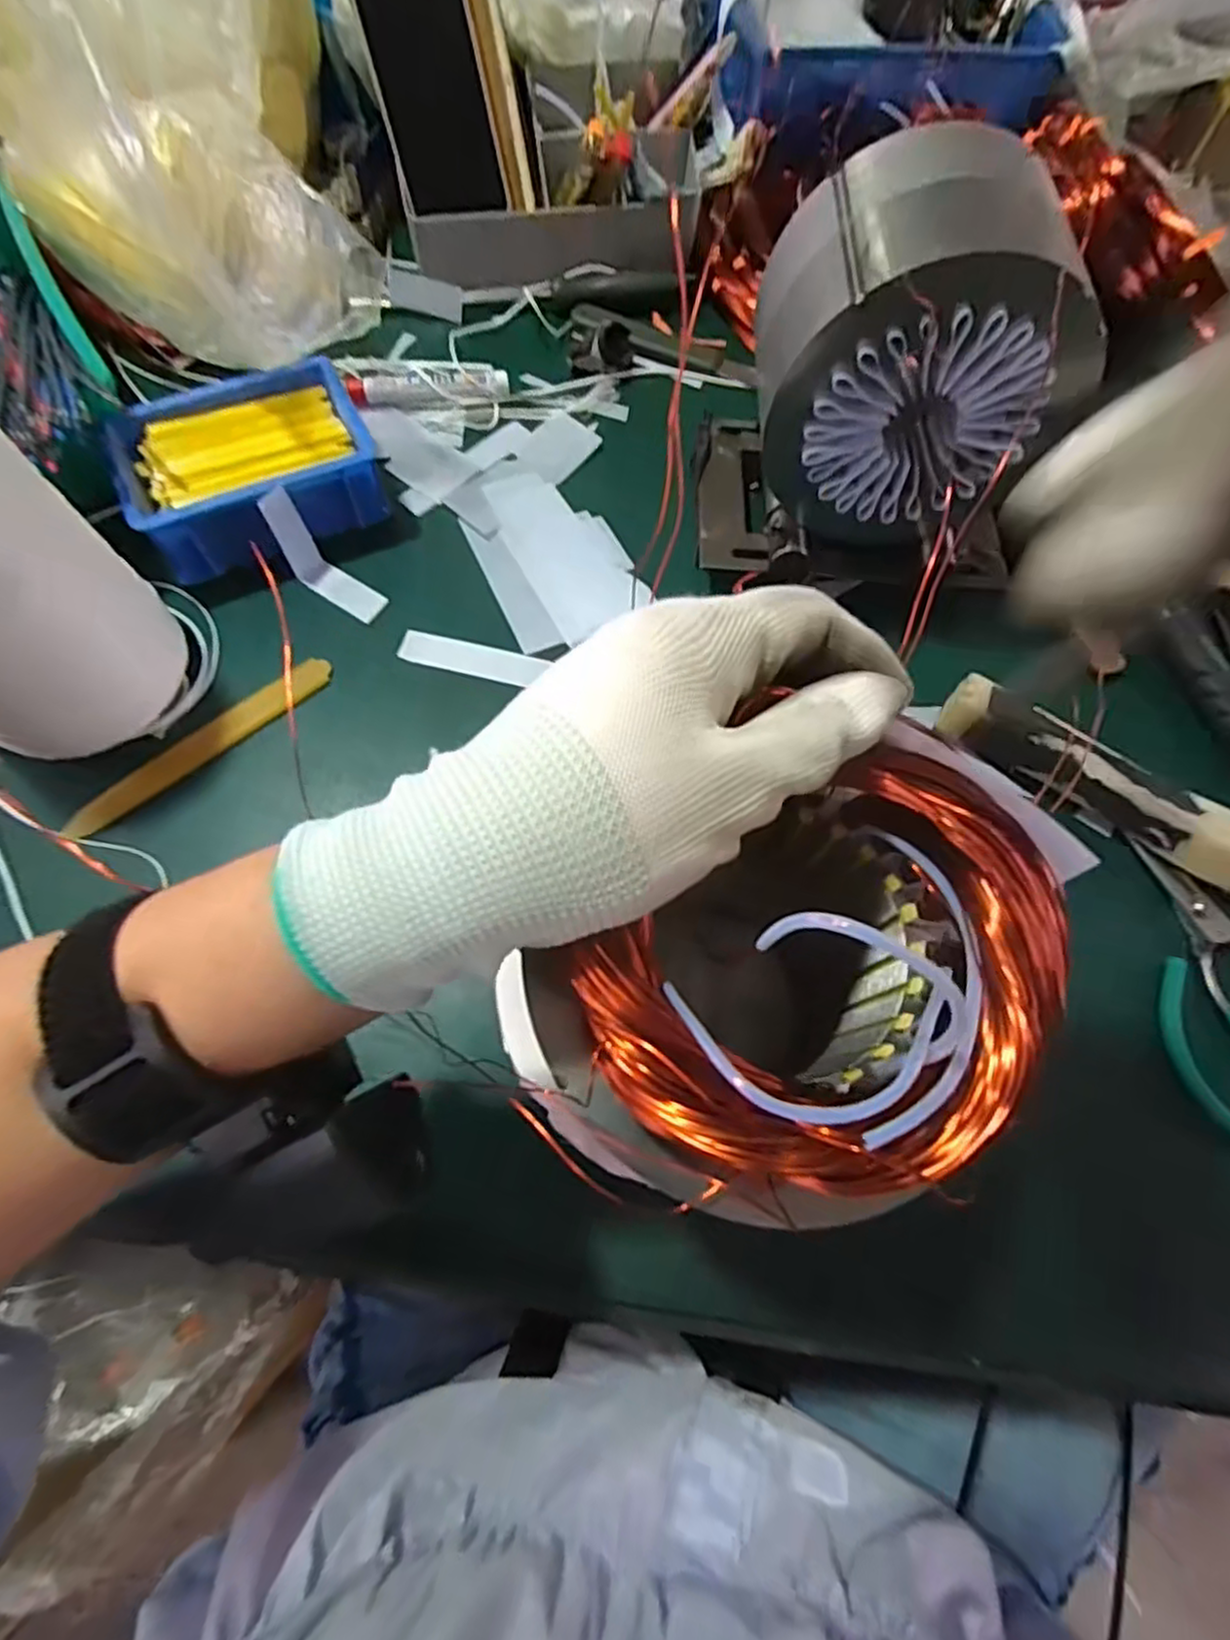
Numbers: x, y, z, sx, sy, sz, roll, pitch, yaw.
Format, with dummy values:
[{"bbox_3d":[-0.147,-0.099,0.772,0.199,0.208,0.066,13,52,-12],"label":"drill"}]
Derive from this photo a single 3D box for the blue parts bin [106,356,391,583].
[{"bbox_3d":[-0.224,-0.216,0.442,0.141,0.057,0.100,-21,71,-11],"label":"blue parts bin"}]

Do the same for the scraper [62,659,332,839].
[{"bbox_3d":[-0.237,-0.044,0.402,0.165,0.010,0.023,-37,75,-16],"label":"scraper"}]

